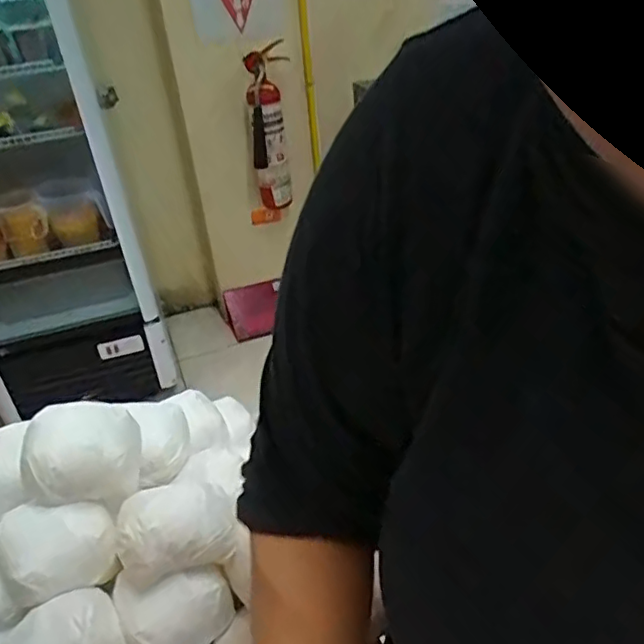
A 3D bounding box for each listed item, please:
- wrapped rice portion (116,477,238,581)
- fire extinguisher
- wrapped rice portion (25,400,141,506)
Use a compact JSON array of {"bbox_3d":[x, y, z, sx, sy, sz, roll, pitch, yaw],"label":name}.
[{"bbox_3d":[-0.109,0.154,0.457,0.081,0.049,0.066,-14,32,-13],"label":"wrapped rice portion"},{"bbox_3d":[-0.151,-0.548,1.775,0.109,0.483,0.155,-2,31,6],"label":"fire extinguisher"},{"bbox_3d":[-0.185,0.101,0.476,0.077,0.063,0.077,-20,34,-22],"label":"wrapped rice portion"}]

